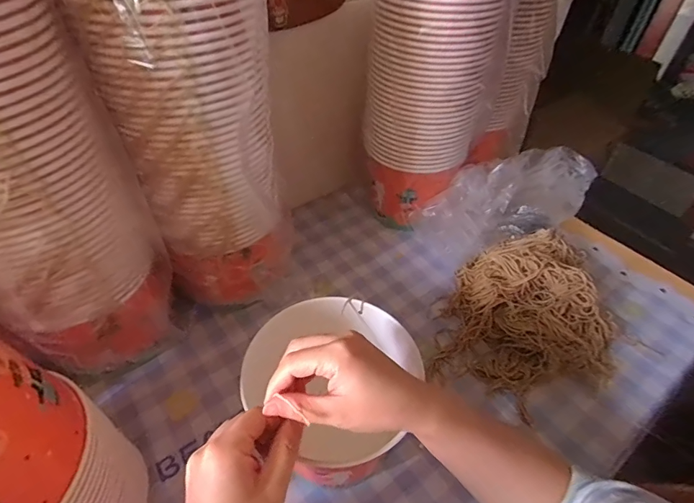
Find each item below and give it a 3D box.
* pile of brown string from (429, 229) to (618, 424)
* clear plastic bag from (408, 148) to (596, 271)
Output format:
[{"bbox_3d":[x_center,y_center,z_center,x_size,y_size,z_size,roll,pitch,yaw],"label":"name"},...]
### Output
[{"bbox_3d":[0.255,0.068,0.541,0.216,0.073,0.259,20,49,16],"label":"pile of brown string"},{"bbox_3d":[0.268,-0.079,0.650,0.333,0.118,0.111,-17,50,-18],"label":"clear plastic bag"}]

